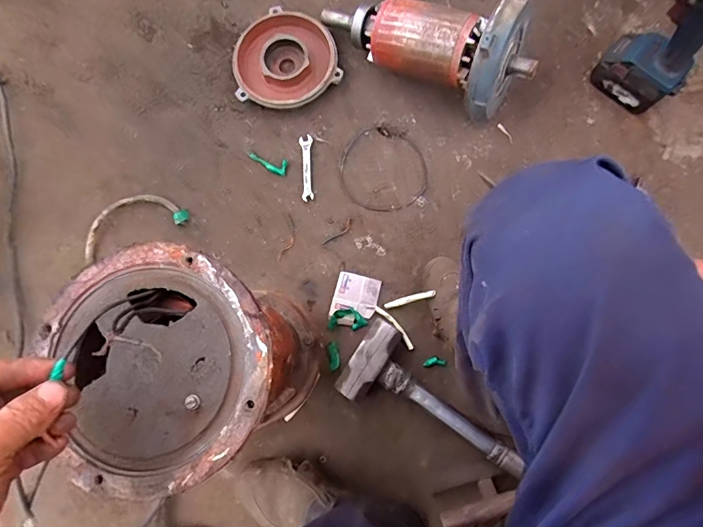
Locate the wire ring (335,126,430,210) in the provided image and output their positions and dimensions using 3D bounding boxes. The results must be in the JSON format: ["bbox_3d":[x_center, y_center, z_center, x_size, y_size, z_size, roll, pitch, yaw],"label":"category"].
[{"bbox_3d":[0.053,-0.163,0.740,0.147,0.012,0.159,0,80,-1],"label":"wire ring"}]

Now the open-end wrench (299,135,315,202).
[{"bbox_3d":[-0.078,-0.169,0.744,0.022,0.005,0.117,-4,80,-2],"label":"open-end wrench"}]

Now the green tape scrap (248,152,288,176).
[{"bbox_3d":[-0.149,-0.176,0.748,0.071,0.004,0.028,13,80,1],"label":"green tape scrap"}]

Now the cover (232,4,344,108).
[{"bbox_3d":[-0.124,-0.359,0.762,0.186,0.042,0.183,-42,83,-8],"label":"cover"}]

